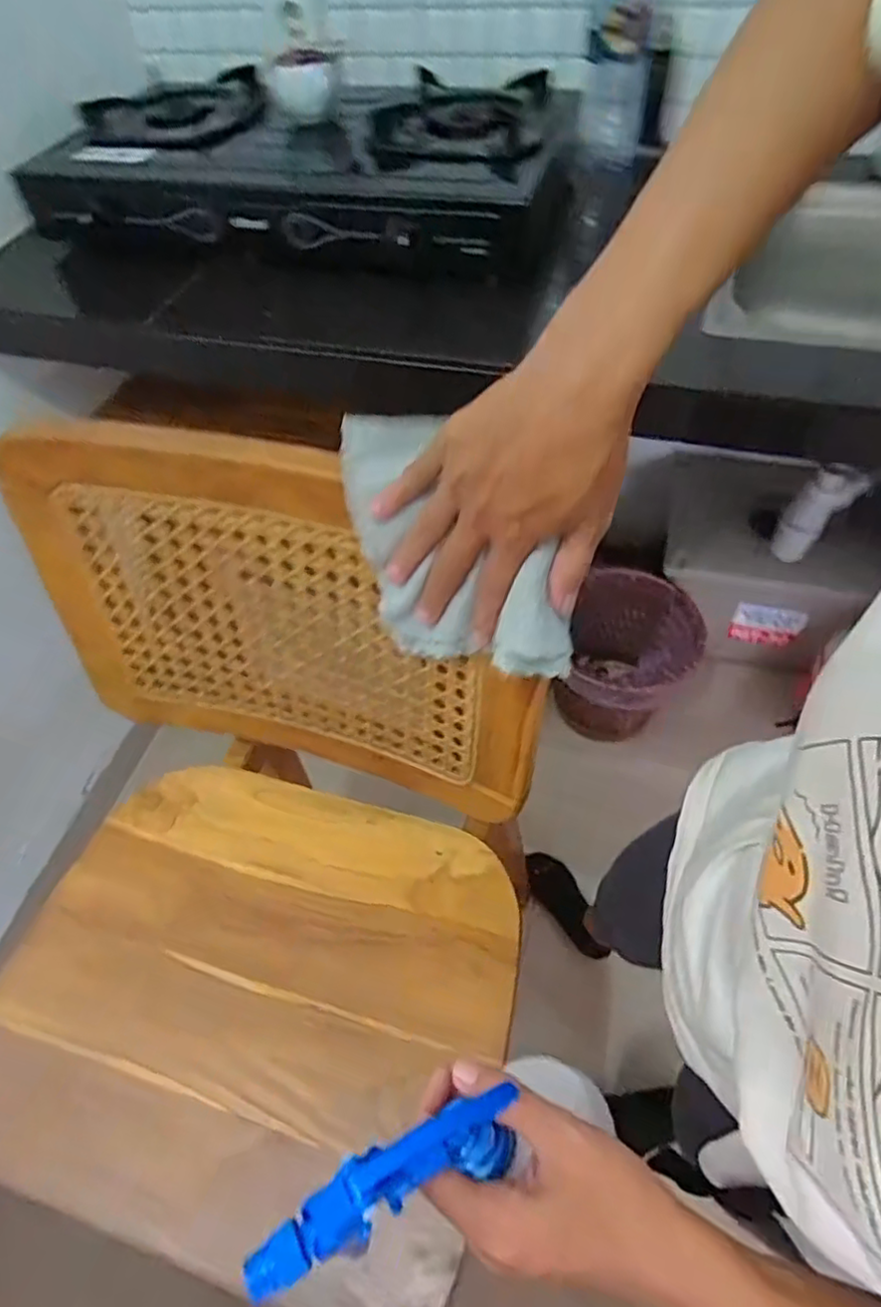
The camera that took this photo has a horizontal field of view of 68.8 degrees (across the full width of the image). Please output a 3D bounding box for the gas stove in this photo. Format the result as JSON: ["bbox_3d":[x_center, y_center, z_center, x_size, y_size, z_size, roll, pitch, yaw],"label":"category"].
[{"bbox_3d":[-0.168,-0.642,0.839,0.611,0.089,0.376,7,56,10],"label":"gas stove"}]

